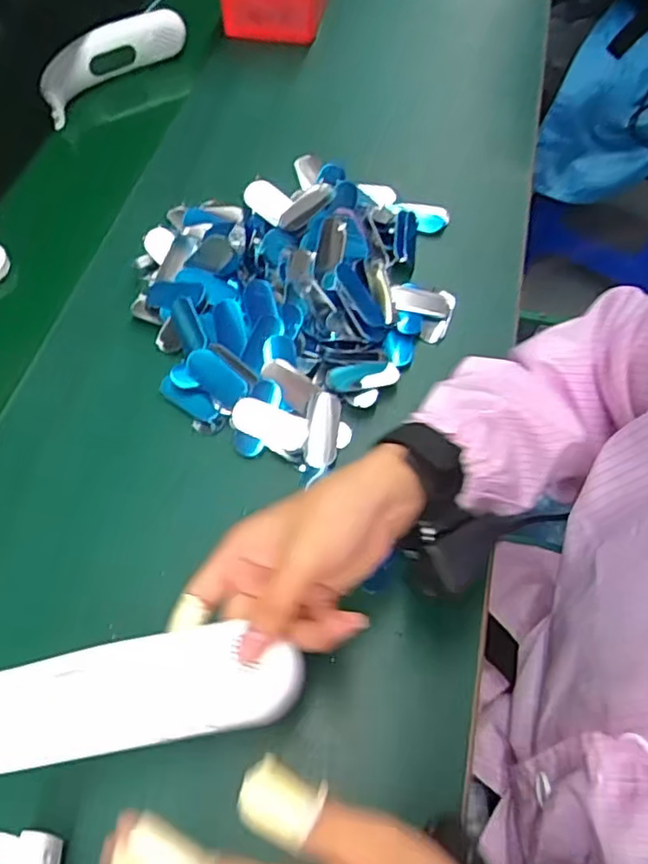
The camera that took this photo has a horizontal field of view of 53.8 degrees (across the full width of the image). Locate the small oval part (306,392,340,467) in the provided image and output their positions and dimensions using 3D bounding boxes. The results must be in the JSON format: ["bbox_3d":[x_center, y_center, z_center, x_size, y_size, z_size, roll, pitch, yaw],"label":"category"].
[{"bbox_3d":[0.000,-0.002,0.486,0.022,0.016,0.056,7,60,4],"label":"small oval part"}]

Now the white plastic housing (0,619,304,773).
[{"bbox_3d":[-0.112,0.128,0.308,0.196,0.040,0.051,-2,59,-19],"label":"white plastic housing"}]

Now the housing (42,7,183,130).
[{"bbox_3d":[-0.247,-0.429,0.731,0.047,0.053,0.196,37,67,19],"label":"housing"}]

